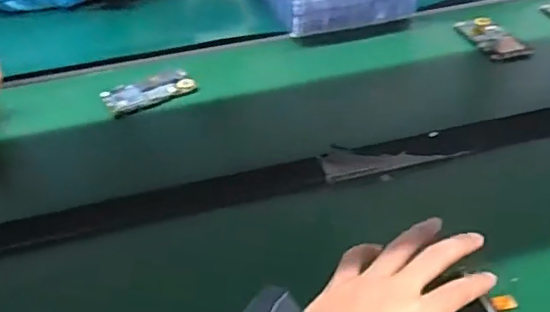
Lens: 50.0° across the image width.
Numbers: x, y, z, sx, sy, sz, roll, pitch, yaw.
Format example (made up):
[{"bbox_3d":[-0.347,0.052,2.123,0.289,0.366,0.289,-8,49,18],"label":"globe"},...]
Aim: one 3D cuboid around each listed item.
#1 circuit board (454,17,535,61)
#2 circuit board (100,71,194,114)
[{"bbox_3d":[0.333,-0.185,0.910,0.059,0.016,0.135,-13,40,-10],"label":"circuit board"},{"bbox_3d":[-0.179,-0.094,0.836,0.125,0.019,0.050,-20,43,-20],"label":"circuit board"}]

